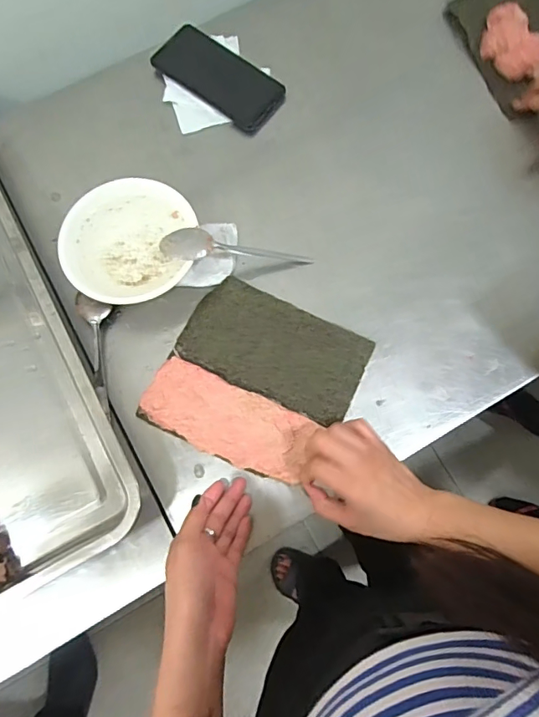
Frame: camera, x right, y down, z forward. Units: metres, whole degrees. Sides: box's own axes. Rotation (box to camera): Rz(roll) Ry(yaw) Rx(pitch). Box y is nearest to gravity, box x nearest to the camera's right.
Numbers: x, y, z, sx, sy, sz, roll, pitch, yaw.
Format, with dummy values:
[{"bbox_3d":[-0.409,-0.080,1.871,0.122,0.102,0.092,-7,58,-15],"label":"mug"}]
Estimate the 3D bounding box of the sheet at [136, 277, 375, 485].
[{"bbox_3d":[-0.013,0.021,0.494,0.192,0.019,0.174,25,75,5],"label":"sheet"}]

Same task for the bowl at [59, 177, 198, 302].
[{"bbox_3d":[-0.153,-0.124,0.524,0.139,0.046,0.136,0,74,-2],"label":"bowl"}]

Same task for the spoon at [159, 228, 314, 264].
[{"bbox_3d":[-0.035,-0.118,0.520,0.163,0.023,0.033,2,73,-20],"label":"spoon"}]

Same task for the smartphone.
[{"bbox_3d":[-0.064,-0.361,0.605,0.165,0.018,0.074,37,76,8],"label":"smartphone"}]

